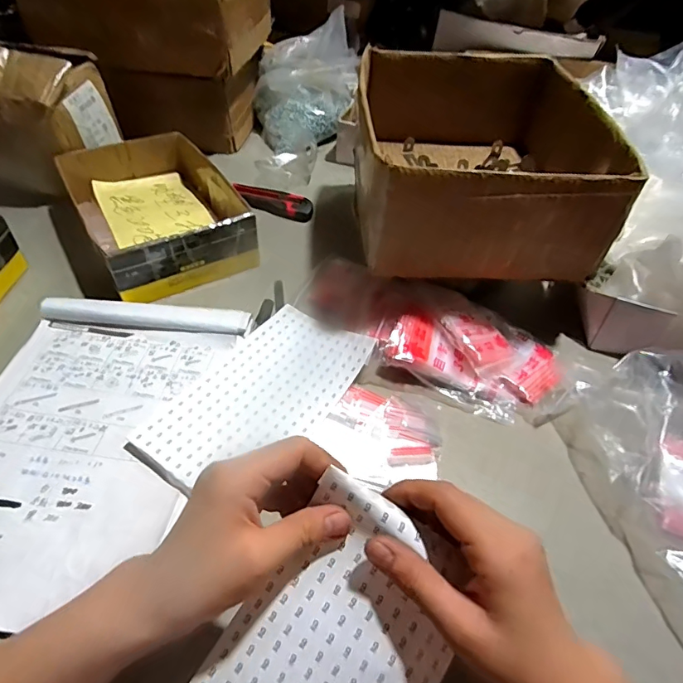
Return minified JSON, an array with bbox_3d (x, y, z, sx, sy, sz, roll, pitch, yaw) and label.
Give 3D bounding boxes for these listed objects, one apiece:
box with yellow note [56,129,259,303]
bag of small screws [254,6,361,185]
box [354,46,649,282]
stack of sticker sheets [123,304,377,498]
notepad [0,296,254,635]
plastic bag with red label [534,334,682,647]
[{"bbox_3d":[-0.241,-0.176,0.619,0.183,0.065,0.257,-23,53,-23],"label":"box with yellow note"},{"bbox_3d":[-0.061,-0.404,0.789,0.177,0.154,0.272,1,47,-3],"label":"bag of small screws"},{"bbox_3d":[0.148,-0.217,0.551,0.248,0.118,0.308,3,47,-2],"label":"box"},{"bbox_3d":[-0.075,0.049,0.454,0.123,0.017,0.224,28,51,20],"label":"stack of sticker sheets"},{"bbox_3d":[-0.231,0.077,0.423,0.212,0.016,0.313,7,47,3],"label":"notepad"},{"bbox_3d":[0.276,0.116,0.402,0.145,0.058,0.326,4,47,-1],"label":"plastic bag with red label"}]

